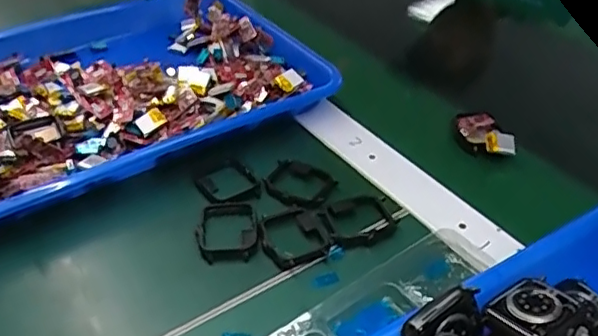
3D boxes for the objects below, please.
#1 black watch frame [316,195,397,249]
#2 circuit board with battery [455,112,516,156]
[{"bbox_3d":[0.038,0.033,0.380,0.048,0.009,0.039,-13,41,-18],"label":"black watch frame"},{"bbox_3d":[0.146,-0.028,0.464,0.043,0.015,0.047,9,39,8],"label":"circuit board with battery"}]

